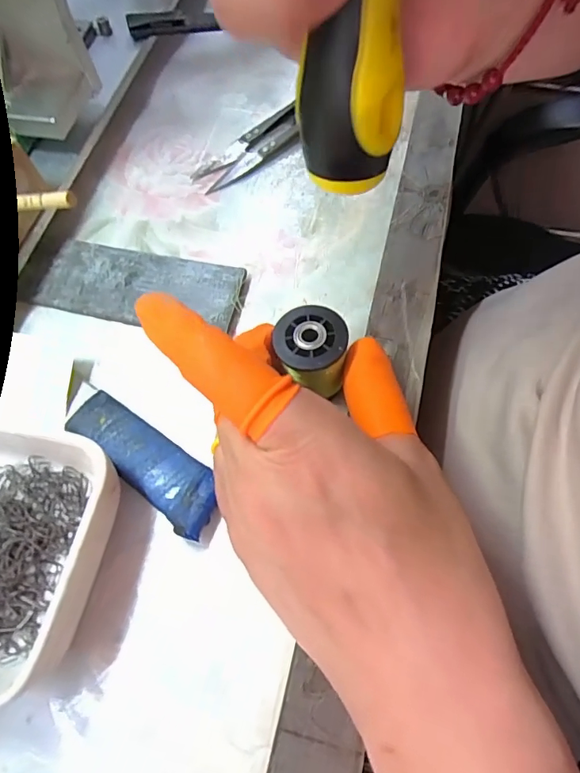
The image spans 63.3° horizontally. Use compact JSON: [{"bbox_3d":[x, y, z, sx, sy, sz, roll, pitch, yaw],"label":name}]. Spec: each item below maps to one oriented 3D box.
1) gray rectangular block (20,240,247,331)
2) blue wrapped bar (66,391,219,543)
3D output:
[{"bbox_3d":[-0.072,-0.047,0.219,0.100,0.006,0.038,11,67,9],"label":"gray rectangular block"},{"bbox_3d":[-0.056,0.028,0.181,0.071,0.009,0.022,33,72,17],"label":"blue wrapped bar"}]

